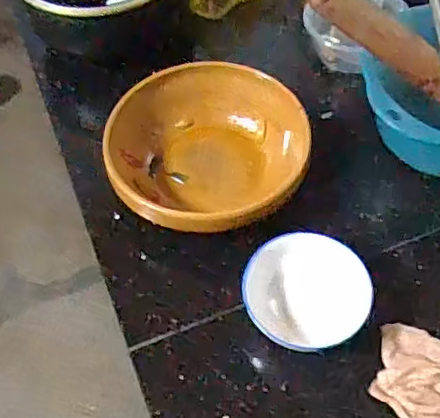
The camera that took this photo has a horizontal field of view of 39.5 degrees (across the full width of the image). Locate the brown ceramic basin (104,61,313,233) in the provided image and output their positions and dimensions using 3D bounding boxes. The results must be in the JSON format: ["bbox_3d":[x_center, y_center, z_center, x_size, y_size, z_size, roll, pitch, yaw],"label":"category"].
[{"bbox_3d":[-0.013,-0.065,0.702,0.224,0.090,0.186,0,56,3],"label":"brown ceramic basin"}]

